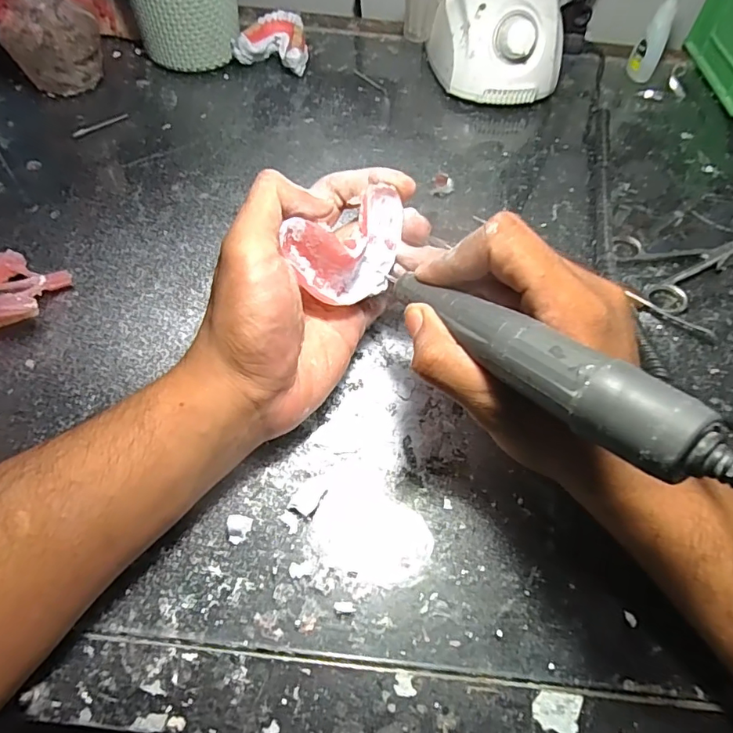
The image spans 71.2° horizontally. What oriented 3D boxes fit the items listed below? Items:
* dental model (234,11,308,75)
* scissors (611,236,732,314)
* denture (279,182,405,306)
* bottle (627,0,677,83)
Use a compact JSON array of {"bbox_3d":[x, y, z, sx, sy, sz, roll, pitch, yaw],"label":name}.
[{"bbox_3d":[-0.084,-0.299,0.476,0.062,0.034,0.052,13,57,4],"label":"dental model"},{"bbox_3d":[0.238,-0.085,0.371,0.141,0.008,0.066,-25,62,-18],"label":"scissors"},{"bbox_3d":[-0.009,-0.057,0.258,0.064,0.045,0.028,-25,62,-18],"label":"denture"},{"bbox_3d":[0.270,-0.309,0.475,0.025,0.083,0.019,22,59,10],"label":"bottle"}]

